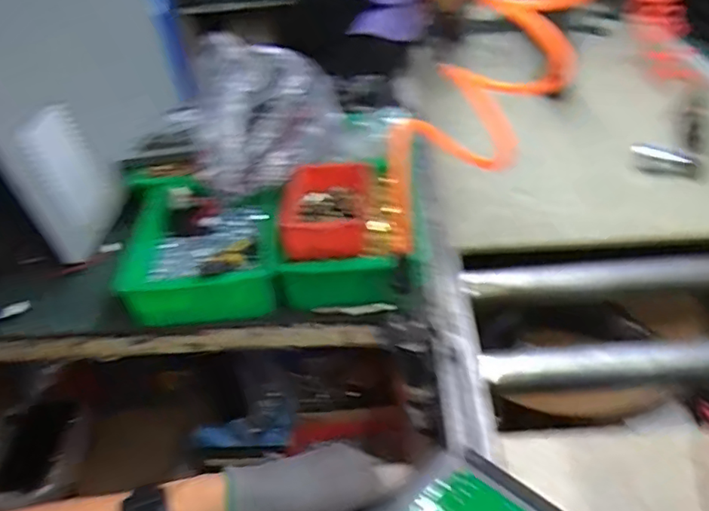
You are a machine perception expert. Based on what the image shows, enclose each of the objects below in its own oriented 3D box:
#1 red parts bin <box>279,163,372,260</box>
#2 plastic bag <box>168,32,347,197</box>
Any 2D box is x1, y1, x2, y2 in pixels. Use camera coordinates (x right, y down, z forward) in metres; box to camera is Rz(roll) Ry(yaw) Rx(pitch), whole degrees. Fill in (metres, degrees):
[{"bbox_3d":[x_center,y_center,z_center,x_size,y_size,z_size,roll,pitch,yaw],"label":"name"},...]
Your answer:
[{"bbox_3d":[-0.030,-0.058,0.711,0.106,0.052,0.148,-4,36,3],"label":"red parts bin"},{"bbox_3d":[-0.116,-0.195,0.778,0.223,0.156,0.163,-13,37,-9],"label":"plastic bag"}]

